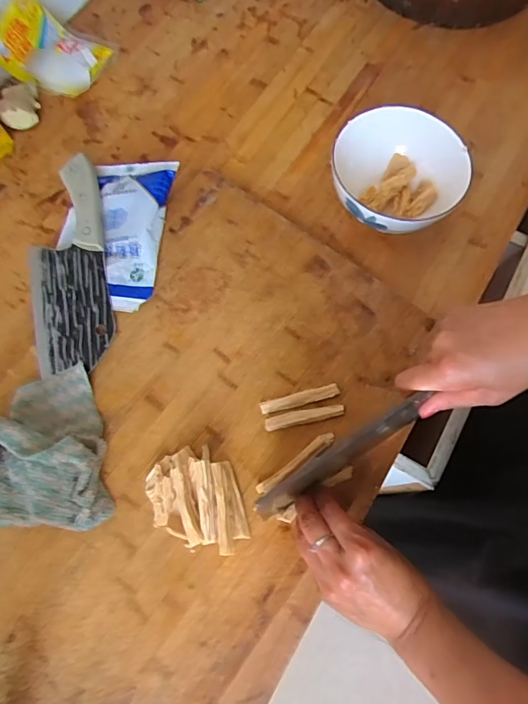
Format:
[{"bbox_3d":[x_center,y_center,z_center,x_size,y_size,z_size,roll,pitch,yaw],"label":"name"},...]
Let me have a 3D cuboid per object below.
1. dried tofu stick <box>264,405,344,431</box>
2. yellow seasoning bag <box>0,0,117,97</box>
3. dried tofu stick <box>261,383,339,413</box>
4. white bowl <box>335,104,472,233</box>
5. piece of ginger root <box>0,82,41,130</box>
[{"bbox_3d":[0.038,0.060,0.443,0.075,0.007,0.012,-11,75,-4],"label":"dried tofu stick"},{"bbox_3d":[-0.257,-0.376,0.575,0.111,0.057,0.099,22,73,6],"label":"yellow seasoning bag"},{"bbox_3d":[0.034,0.044,0.449,0.075,0.009,0.012,-14,75,-5],"label":"dried tofu stick"},{"bbox_3d":[0.137,-0.186,0.515,0.139,0.072,0.130,0,72,-1],"label":"white bowl"},{"bbox_3d":[-0.291,-0.292,0.564,0.042,0.028,0.044,-3,74,-2],"label":"piece of ginger root"}]

